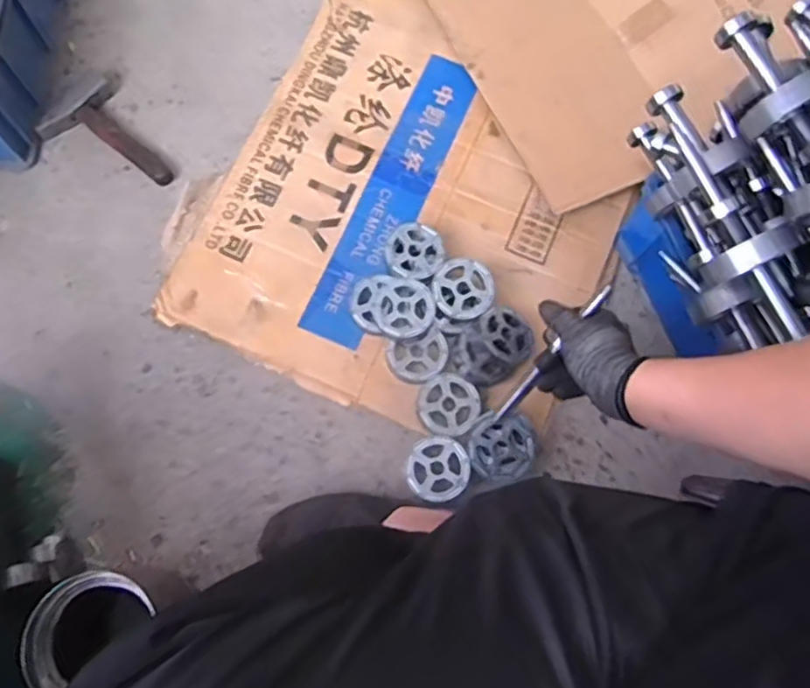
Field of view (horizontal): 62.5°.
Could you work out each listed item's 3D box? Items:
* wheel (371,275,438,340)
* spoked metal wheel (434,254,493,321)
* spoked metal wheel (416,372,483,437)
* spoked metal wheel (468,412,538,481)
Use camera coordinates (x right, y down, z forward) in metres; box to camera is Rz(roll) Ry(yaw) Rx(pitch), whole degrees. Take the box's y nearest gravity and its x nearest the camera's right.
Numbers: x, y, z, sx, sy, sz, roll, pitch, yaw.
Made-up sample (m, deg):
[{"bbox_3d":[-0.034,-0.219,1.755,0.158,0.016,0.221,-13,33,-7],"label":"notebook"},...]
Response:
[{"bbox_3d":[-0.002,-0.047,0.849,0.077,0.009,0.079,-1,76,4],"label":"wheel"},{"bbox_3d":[0.074,-0.071,0.851,0.075,0.021,0.077,1,74,-2],"label":"spoked metal wheel"},{"bbox_3d":[0.056,0.074,0.831,0.075,0.013,0.077,1,74,-2],"label":"spoked metal wheel"},{"bbox_3d":[0.119,0.124,0.800,0.081,0.020,0.076,-28,89,-4],"label":"spoked metal wheel"}]

